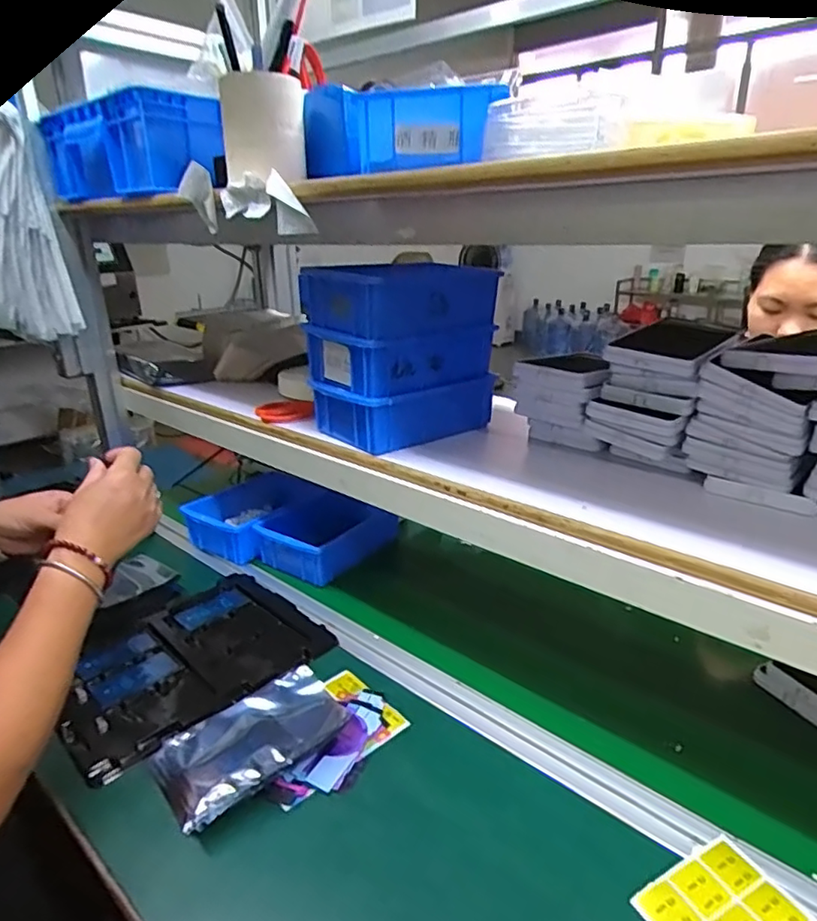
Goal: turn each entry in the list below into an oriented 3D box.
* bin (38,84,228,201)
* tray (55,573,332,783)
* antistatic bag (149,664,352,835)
[{"bbox_3d":[-0.354,-0.394,0.772,0.142,0.097,0.268,-20,28,-40],"label":"bin"},{"bbox_3d":[-0.247,0.216,0.680,0.272,0.023,0.227,-20,28,-41],"label":"tray"},{"bbox_3d":[-0.141,0.257,0.551,0.162,0.036,0.106,-18,26,-37],"label":"antistatic bag"}]

